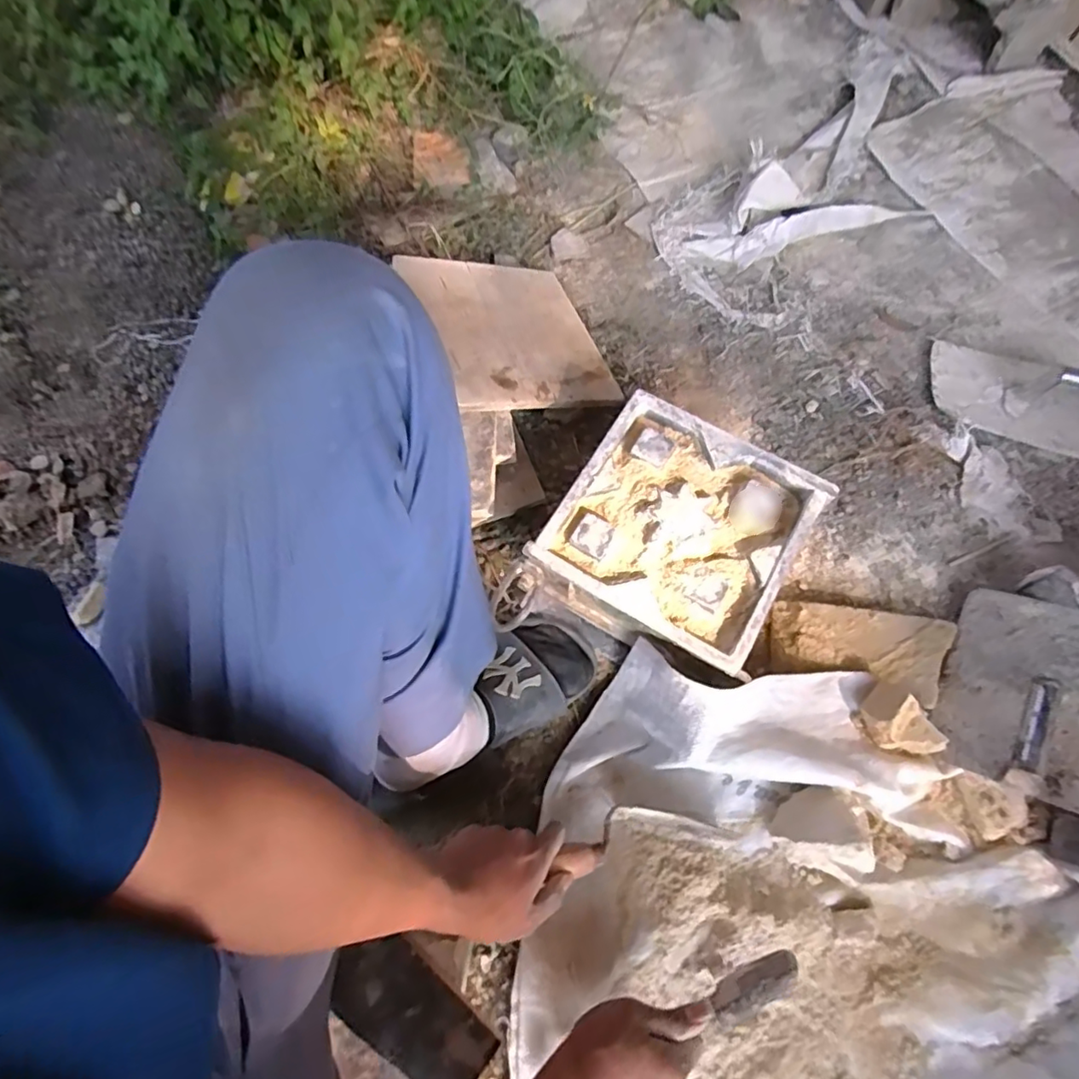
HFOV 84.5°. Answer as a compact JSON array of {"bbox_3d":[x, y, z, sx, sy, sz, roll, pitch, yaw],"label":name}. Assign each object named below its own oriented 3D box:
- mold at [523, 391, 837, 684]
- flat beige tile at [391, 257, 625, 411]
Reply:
[{"bbox_3d":[0.147,-0.002,0.641,0.227,0.103,0.224,30,73,12],"label":"mold"},{"bbox_3d":[-0.032,-0.273,0.780,0.244,0.016,0.241,-13,69,-35],"label":"flat beige tile"}]

